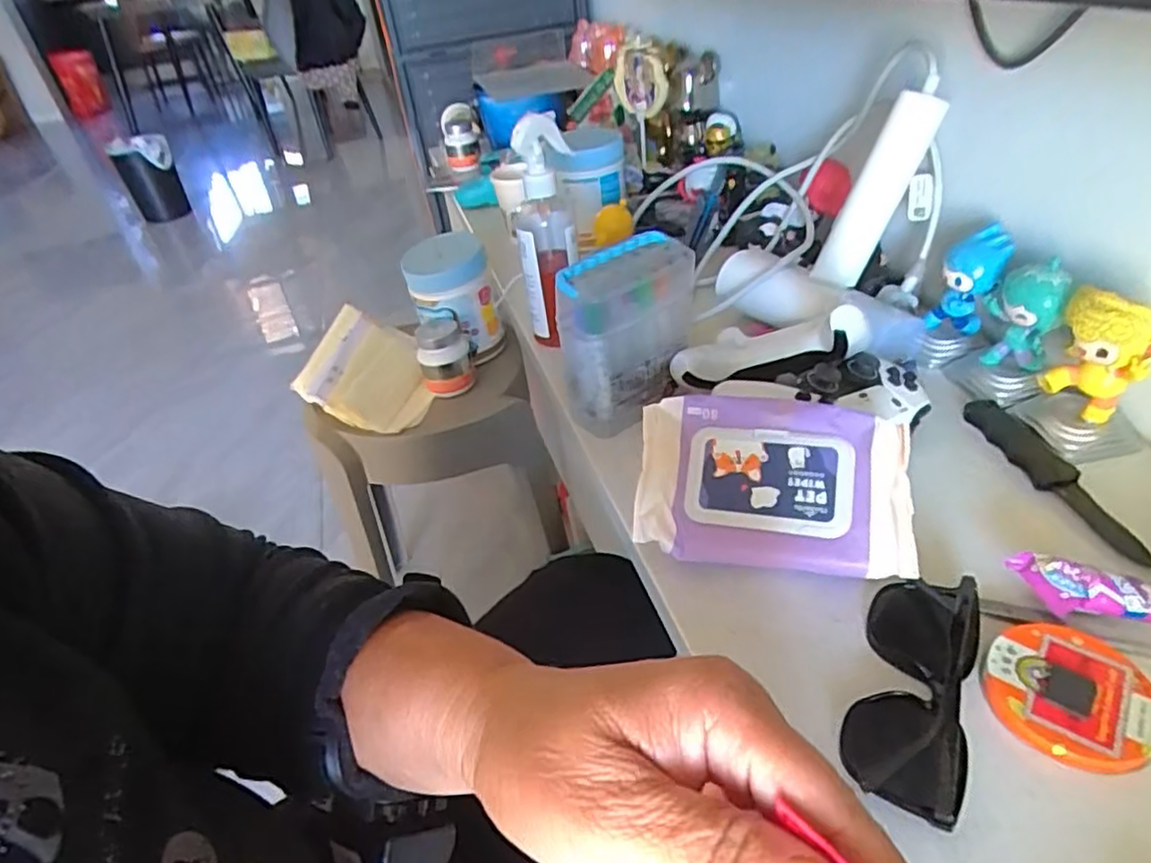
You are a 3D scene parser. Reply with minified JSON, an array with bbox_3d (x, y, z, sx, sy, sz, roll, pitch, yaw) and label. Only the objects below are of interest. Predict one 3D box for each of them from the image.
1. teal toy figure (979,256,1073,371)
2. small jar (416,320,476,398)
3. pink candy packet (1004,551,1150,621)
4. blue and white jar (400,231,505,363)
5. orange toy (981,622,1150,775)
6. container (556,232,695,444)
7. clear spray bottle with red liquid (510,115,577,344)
[{"bbox_3d":[0.340,-0.082,0.509,0.048,0.095,0.035,21,46,31],"label":"teal toy figure"},{"bbox_3d":[-0.147,-0.082,0.750,0.056,0.072,0.052,-12,39,-5],"label":"small jar"},{"bbox_3d":[0.307,0.089,0.366,0.111,0.019,0.033,3,40,14],"label":"pink candy packet"},{"bbox_3d":[-0.143,-0.156,0.780,0.095,0.125,0.082,-16,39,-10],"label":"blue and white jar"},{"bbox_3d":[0.252,0.133,0.336,0.077,0.008,0.073,-5,38,4],"label":"orange toy"},{"bbox_3d":[0.042,-0.076,0.540,0.110,0.129,0.060,-29,43,-25],"label":"container"},{"bbox_3d":[-0.027,-0.188,0.631,0.061,0.202,0.062,-10,38,-3],"label":"clear spray bottle with red liquid"}]

